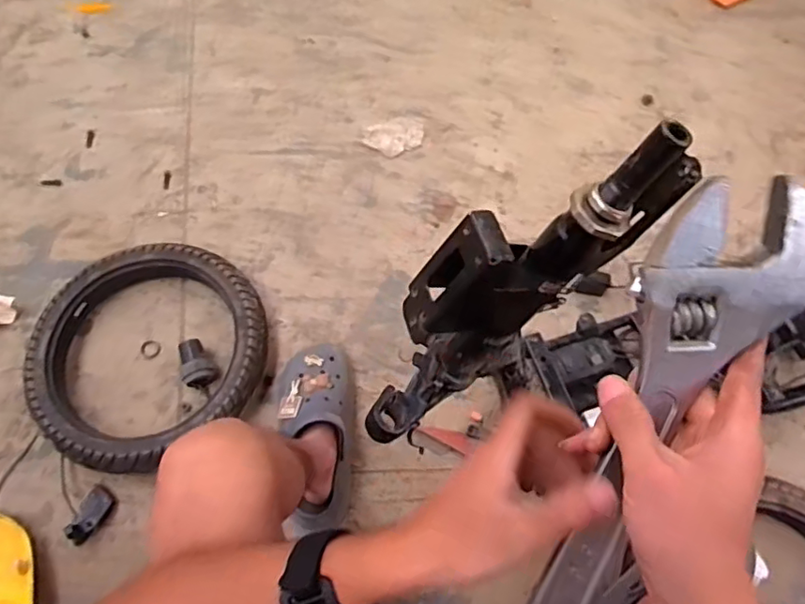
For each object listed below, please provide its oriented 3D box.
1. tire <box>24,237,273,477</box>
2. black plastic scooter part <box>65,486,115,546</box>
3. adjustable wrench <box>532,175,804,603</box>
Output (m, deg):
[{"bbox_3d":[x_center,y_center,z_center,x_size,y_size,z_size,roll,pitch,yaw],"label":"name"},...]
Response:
[{"bbox_3d":[-0.391,0.071,0.927,0.351,0.072,0.356,-30,71,-13],"label":"tire"},{"bbox_3d":[-0.447,0.305,0.844,0.039,0.024,0.076,16,49,5],"label":"black plastic scooter part"},{"bbox_3d":[0.132,0.099,0.337,0.082,0.019,0.345,22,102,8],"label":"adjustable wrench"}]

